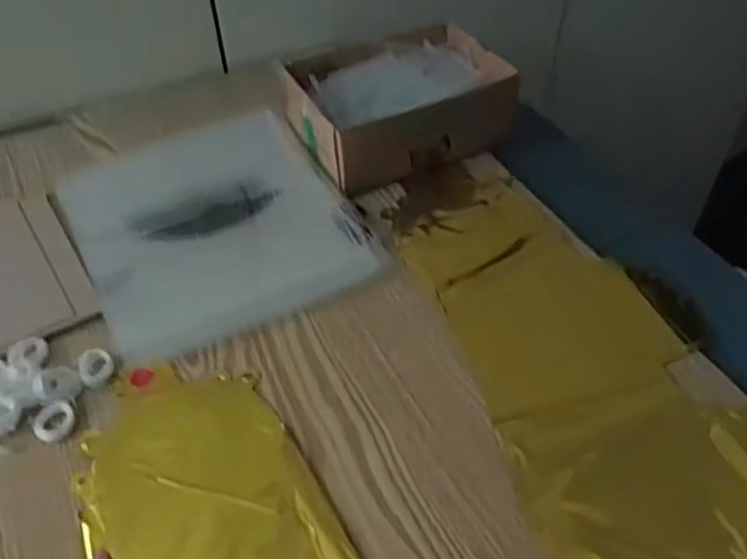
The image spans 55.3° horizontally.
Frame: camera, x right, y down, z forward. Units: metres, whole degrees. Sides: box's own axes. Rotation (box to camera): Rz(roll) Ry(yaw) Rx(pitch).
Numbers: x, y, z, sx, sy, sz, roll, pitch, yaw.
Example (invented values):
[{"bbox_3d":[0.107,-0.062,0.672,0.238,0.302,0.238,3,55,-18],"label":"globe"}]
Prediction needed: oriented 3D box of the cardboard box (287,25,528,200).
[{"bbox_3d":[0.024,-0.165,0.667,0.195,0.058,0.145,-21,50,-18],"label":"cardboard box"}]

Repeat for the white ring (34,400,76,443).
[{"bbox_3d":[-0.210,0.094,0.470,0.026,0.006,0.027,0,47,0],"label":"white ring"}]

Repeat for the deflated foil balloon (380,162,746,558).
[{"bbox_3d":[0.157,0.046,0.516,0.196,0.018,0.409,-15,49,-13],"label":"deflated foil balloon"}]

